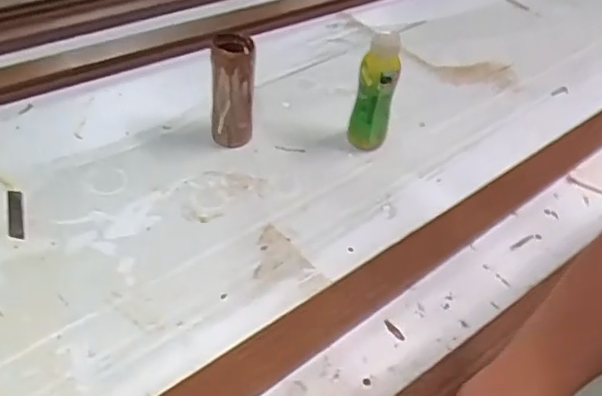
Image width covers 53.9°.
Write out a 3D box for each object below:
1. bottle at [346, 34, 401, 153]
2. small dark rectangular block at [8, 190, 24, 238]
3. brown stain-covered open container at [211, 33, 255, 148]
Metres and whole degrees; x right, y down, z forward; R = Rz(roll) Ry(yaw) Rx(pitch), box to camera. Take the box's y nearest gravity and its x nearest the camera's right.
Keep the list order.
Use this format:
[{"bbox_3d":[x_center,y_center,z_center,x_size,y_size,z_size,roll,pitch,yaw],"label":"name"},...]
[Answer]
[{"bbox_3d":[0.106,-0.147,0.860,0.056,0.176,0.051,12,43,5],"label":"bottle"},{"bbox_3d":[-0.352,0.018,0.730,0.016,0.006,0.084,-11,46,-18],"label":"small dark rectangular block"},{"bbox_3d":[-0.096,-0.149,0.843,0.057,0.164,0.062,2,43,-6],"label":"brown stain-covered open container"}]

